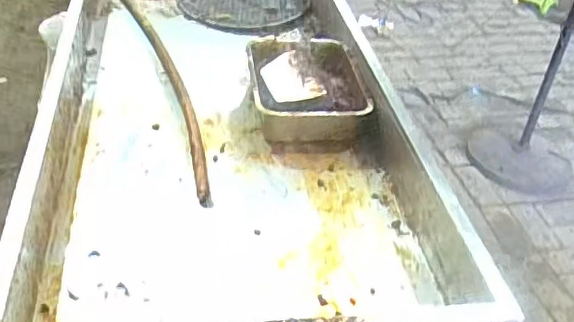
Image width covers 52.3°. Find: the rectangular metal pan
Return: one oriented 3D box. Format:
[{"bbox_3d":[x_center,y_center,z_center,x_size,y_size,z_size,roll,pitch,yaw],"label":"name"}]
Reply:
[{"bbox_3d":[0.051,-0.203,1.592,0.302,0.117,0.430,-1,38,-11],"label":"rectangular metal pan"}]

